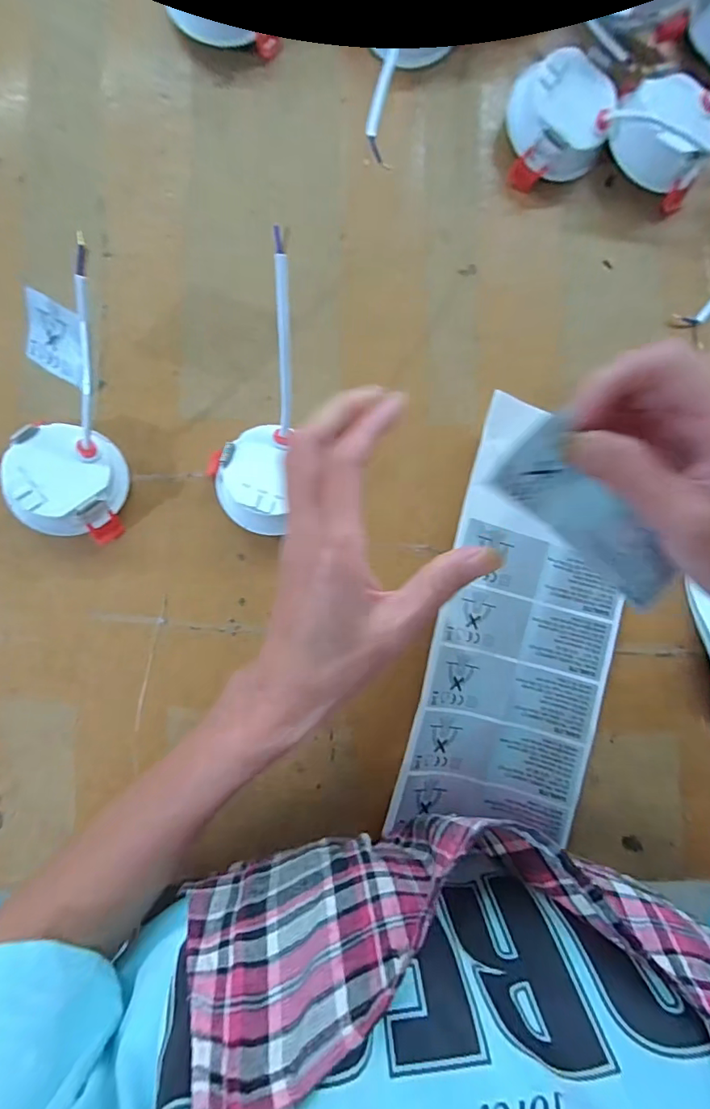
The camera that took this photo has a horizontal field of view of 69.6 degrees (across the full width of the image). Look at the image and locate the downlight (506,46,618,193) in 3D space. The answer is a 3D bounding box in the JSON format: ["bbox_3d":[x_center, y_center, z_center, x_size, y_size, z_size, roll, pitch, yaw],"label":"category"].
[{"bbox_3d":[0.137,-0.289,0.341,0.067,0.038,0.061,-10,89,-2],"label":"downlight"}]

